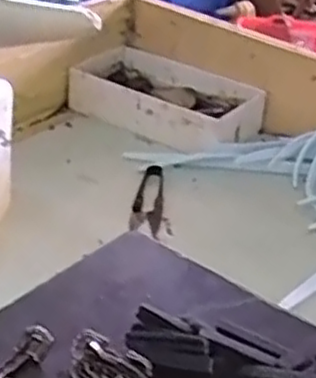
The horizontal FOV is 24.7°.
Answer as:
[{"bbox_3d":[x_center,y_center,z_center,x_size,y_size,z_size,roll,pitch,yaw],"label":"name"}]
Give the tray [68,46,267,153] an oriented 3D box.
[{"bbox_3d":[0.003,-0.096,0.762,0.205,0.045,0.109,23,35,27],"label":"tray"}]

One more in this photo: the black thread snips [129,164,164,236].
[{"bbox_3d":[-0.008,0.007,0.626,0.026,0.015,0.097,5,31,1],"label":"black thread snips"}]

